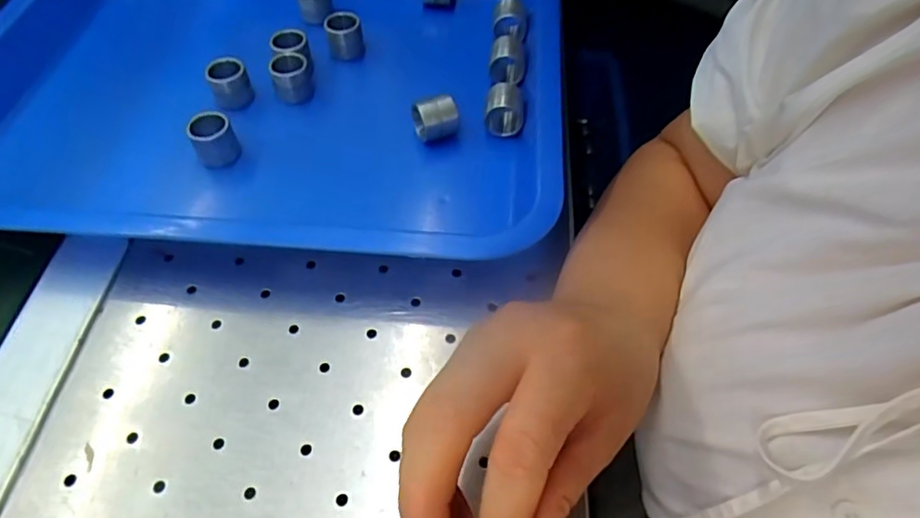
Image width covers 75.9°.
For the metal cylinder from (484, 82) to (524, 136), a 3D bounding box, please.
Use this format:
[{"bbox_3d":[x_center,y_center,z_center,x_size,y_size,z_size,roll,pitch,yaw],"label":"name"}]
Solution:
[{"bbox_3d":[0.028,-0.093,0.370,0.023,0.025,0.021,9,55,8],"label":"metal cylinder"}]

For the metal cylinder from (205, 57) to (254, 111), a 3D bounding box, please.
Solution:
[{"bbox_3d":[-0.152,-0.116,0.389,0.024,0.024,0.023,-26,57,-16],"label":"metal cylinder"}]

